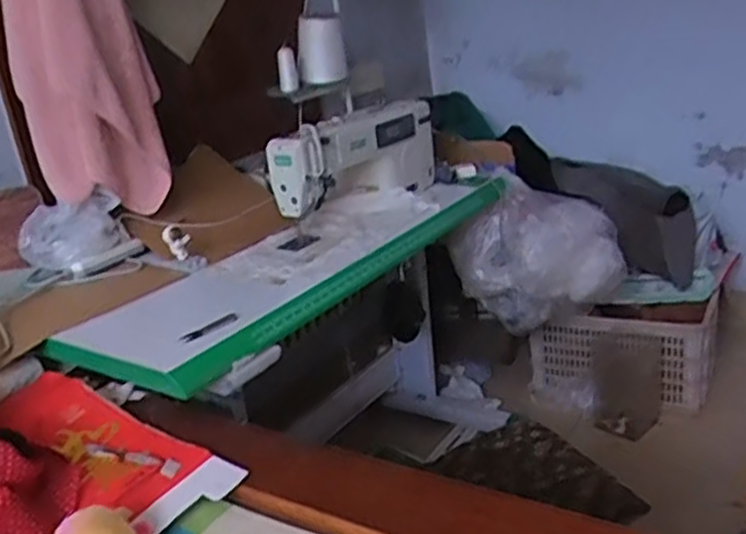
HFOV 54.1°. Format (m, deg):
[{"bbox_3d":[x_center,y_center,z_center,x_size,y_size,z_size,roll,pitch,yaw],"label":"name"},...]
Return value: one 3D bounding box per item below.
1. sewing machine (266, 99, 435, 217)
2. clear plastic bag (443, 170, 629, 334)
[{"bbox_3d":[-0.036,-0.233,1.638,0.141,0.218,0.478,11,27,41],"label":"sewing machine"},{"bbox_3d":[0.412,-0.019,1.852,0.387,0.354,0.241,-11,20,-10],"label":"clear plastic bag"}]

